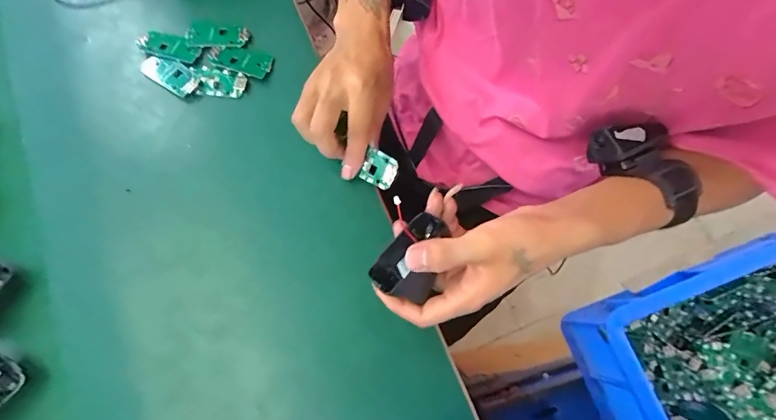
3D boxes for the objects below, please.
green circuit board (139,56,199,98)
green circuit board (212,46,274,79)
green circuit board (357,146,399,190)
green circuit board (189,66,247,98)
[{"bbox_3d":[-0.221,-0.138,0.388,0.060,0.009,0.029,33,78,9],"label":"green circuit board"},{"bbox_3d":[-0.151,-0.156,0.398,0.055,0.006,0.030,18,76,5],"label":"green circuit board"},{"bbox_3d":[-0.008,-0.037,0.350,0.037,0.006,0.031,27,108,33],"label":"green circuit board"},{"bbox_3d":[-0.173,-0.131,0.392,0.054,0.008,0.029,10,75,3],"label":"green circuit board"}]

